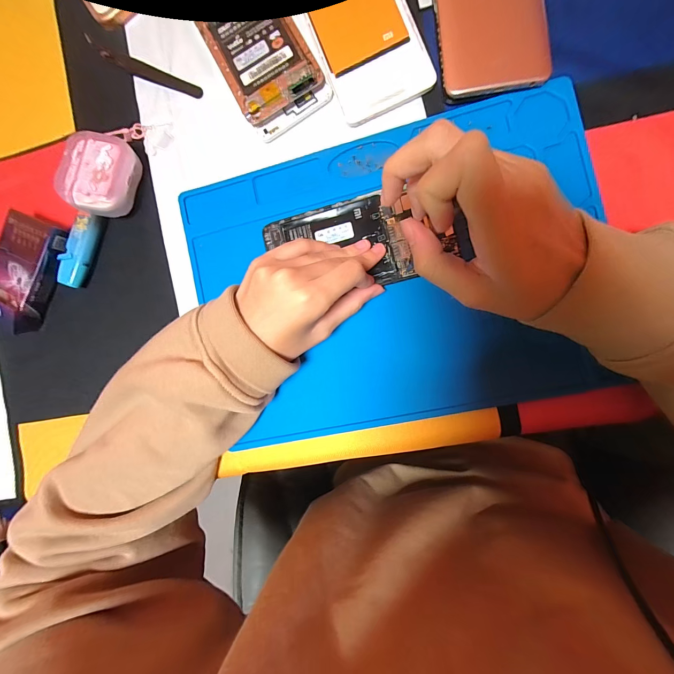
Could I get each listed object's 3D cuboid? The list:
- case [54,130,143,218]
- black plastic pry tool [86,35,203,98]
[{"bbox_3d":[-0.202,-0.136,0.260,0.049,0.026,0.066,11,83,-5],"label":"case"},{"bbox_3d":[-0.172,-0.238,0.269,0.115,0.010,0.013,26,93,8],"label":"black plastic pry tool"}]

